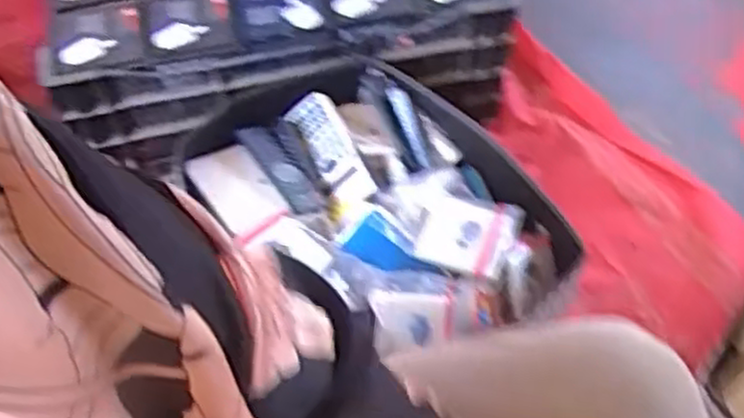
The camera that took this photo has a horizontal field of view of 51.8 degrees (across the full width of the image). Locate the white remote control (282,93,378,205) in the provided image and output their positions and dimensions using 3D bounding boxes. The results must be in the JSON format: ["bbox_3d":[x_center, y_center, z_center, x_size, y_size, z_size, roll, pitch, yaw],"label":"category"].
[{"bbox_3d":[-0.049,-0.072,0.937,0.059,0.014,0.152,-34,67,4],"label":"white remote control"}]

